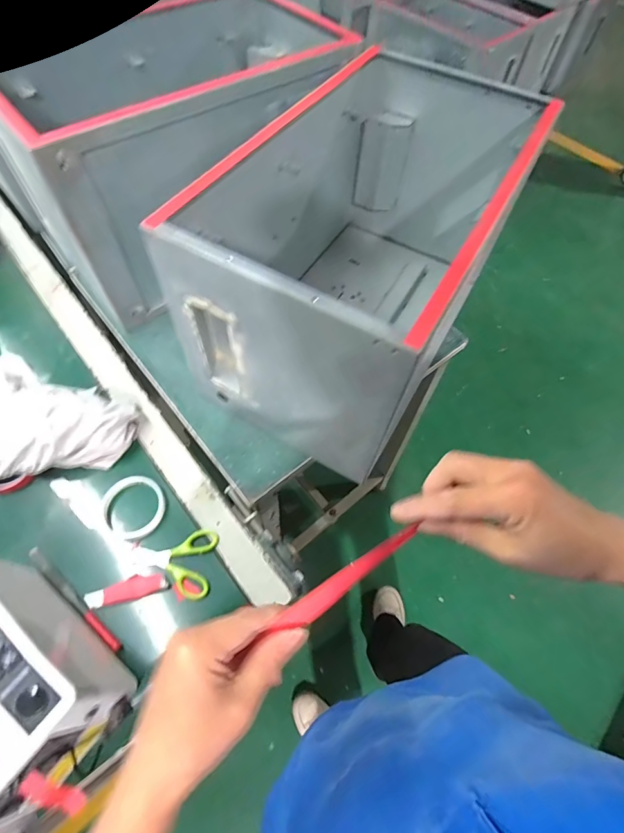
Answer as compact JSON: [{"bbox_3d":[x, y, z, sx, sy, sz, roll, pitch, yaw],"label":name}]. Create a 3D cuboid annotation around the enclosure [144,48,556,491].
[{"bbox_3d":[0.078,-0.239,0.632,0.314,0.327,0.530,28,64,13],"label":"enclosure"}]

